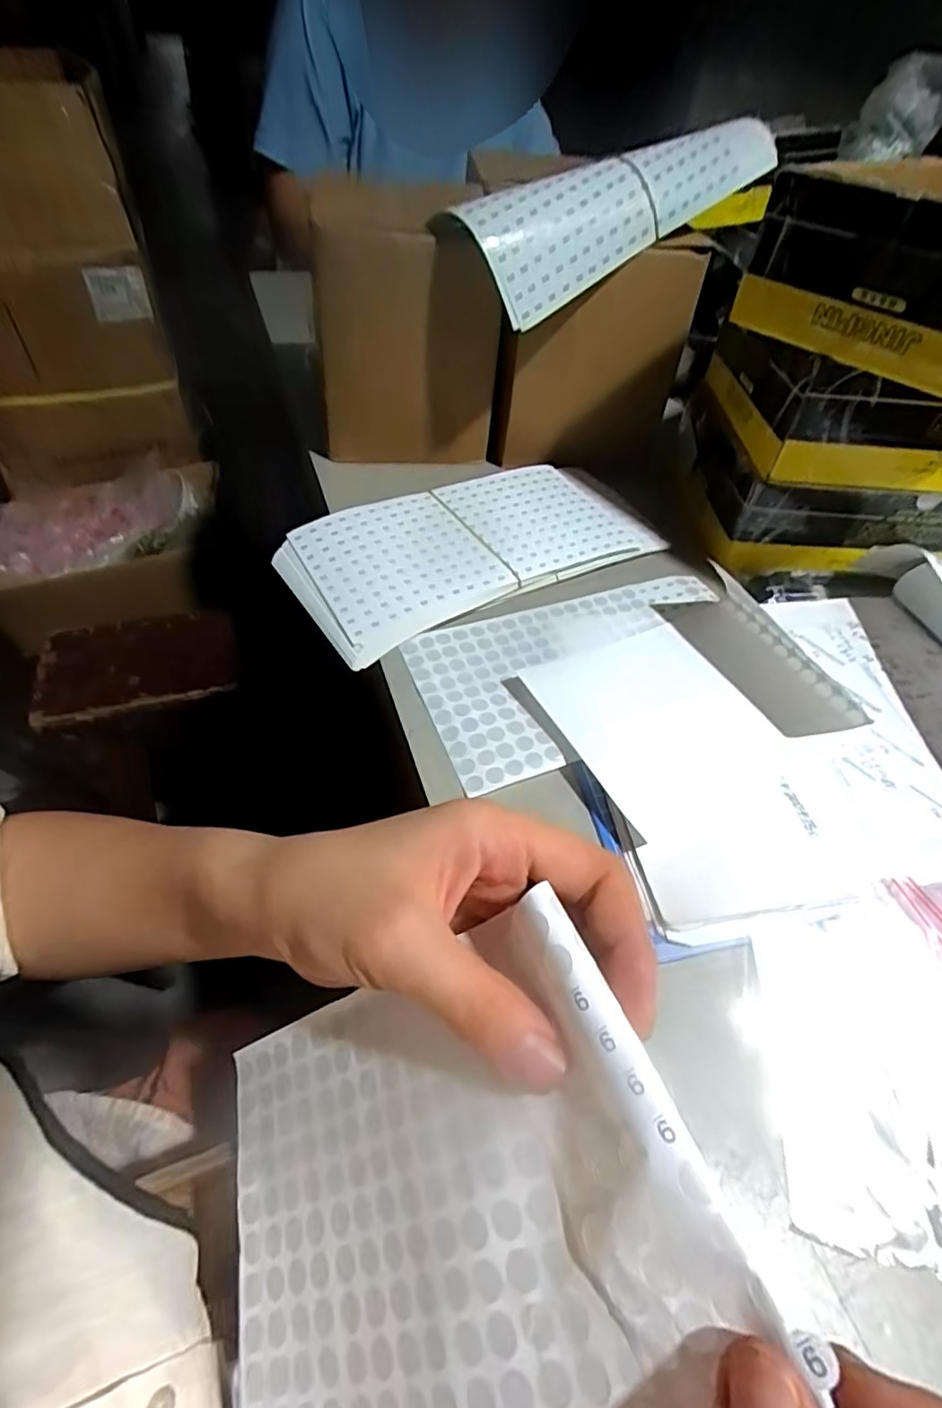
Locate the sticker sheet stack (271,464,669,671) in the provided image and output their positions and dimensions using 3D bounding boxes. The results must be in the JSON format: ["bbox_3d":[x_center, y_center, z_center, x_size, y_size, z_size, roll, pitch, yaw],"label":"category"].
[{"bbox_3d":[0.004,-0.124,0.453,0.270,0.016,0.129,-24,56,-23],"label":"sticker sheet stack"}]

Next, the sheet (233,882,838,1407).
[{"bbox_3d":[-0.017,0.154,0.200,0.016,0.194,0.122,25,36,-47],"label":"sheet"}]

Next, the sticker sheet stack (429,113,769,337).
[{"bbox_3d":[0.107,-0.341,0.428,0.246,0.077,0.019,-25,19,-10],"label":"sticker sheet stack"}]

